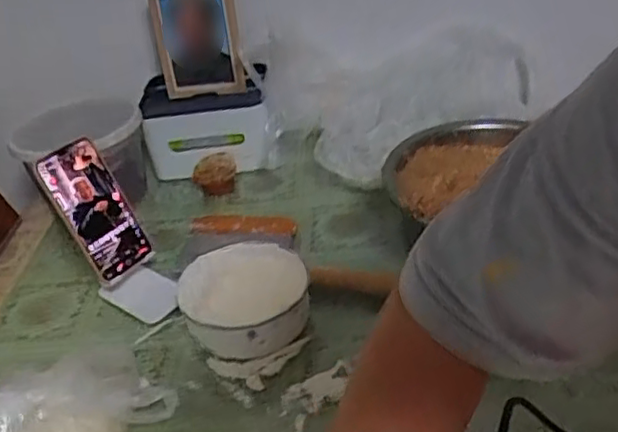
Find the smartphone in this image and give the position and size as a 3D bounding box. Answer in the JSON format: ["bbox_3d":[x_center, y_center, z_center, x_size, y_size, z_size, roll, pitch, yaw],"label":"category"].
[{"bbox_3d":[-0.248,-0.005,0.756,0.015,0.163,0.076,-2,28,48],"label":"smartphone"}]

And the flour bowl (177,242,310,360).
[{"bbox_3d":[-0.070,0.088,0.729,0.132,0.072,0.156,-10,35,-3],"label":"flour bowl"}]

